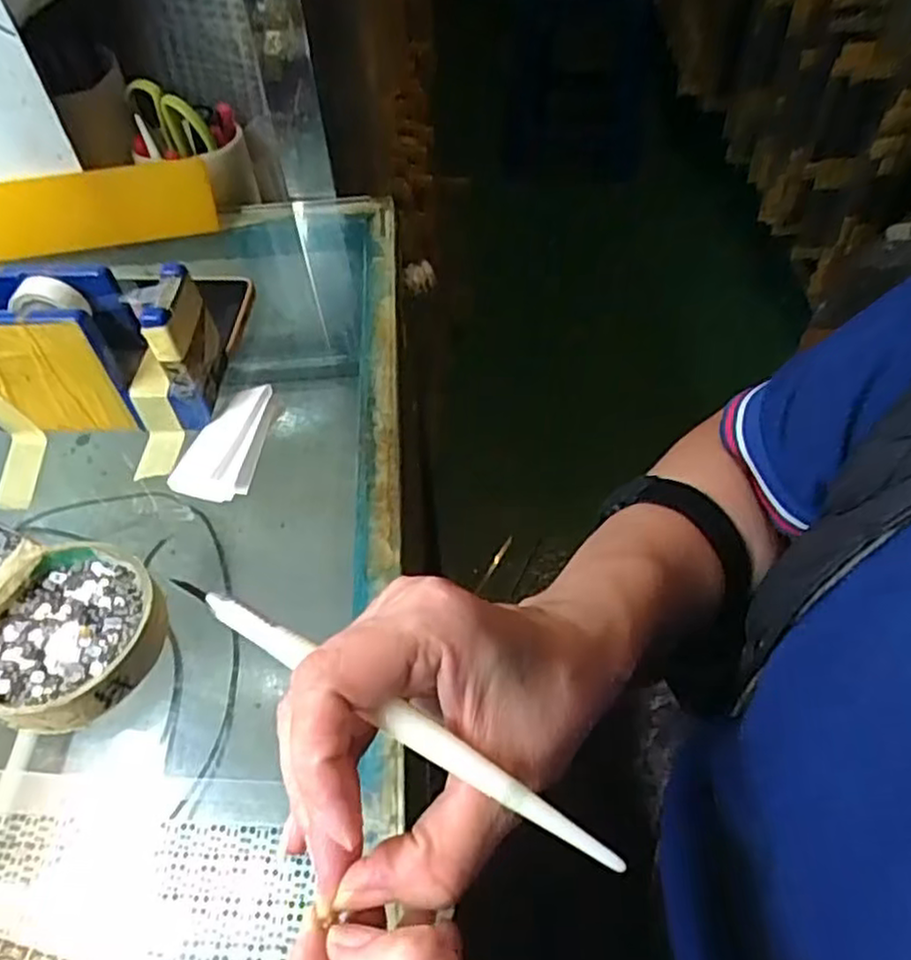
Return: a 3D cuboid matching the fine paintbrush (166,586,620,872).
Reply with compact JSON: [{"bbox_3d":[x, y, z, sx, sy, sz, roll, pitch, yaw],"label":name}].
[{"bbox_3d":[-0.021,0.064,0.199,0.148,0.005,0.008,29,59,13],"label":"fine paintbrush"}]

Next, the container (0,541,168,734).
[{"bbox_3d":[-0.170,0.069,0.313,0.079,0.021,0.080,-2,53,3],"label":"container"}]

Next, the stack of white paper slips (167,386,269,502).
[{"bbox_3d":[-0.124,-0.021,0.377,0.039,0.017,0.065,4,53,8],"label":"stack of white paper slips"}]

